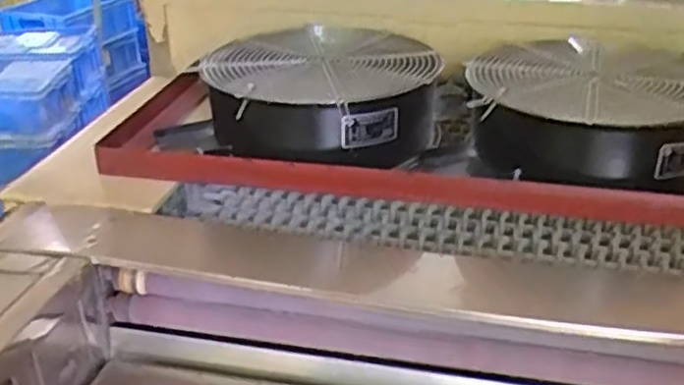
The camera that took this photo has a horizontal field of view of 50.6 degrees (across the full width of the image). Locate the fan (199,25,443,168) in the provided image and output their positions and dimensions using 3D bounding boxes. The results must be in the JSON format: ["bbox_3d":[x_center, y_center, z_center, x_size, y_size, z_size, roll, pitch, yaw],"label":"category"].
[{"bbox_3d":[-0.021,-0.134,0.998,0.296,0.109,0.280,0,29,0],"label":"fan"}]

